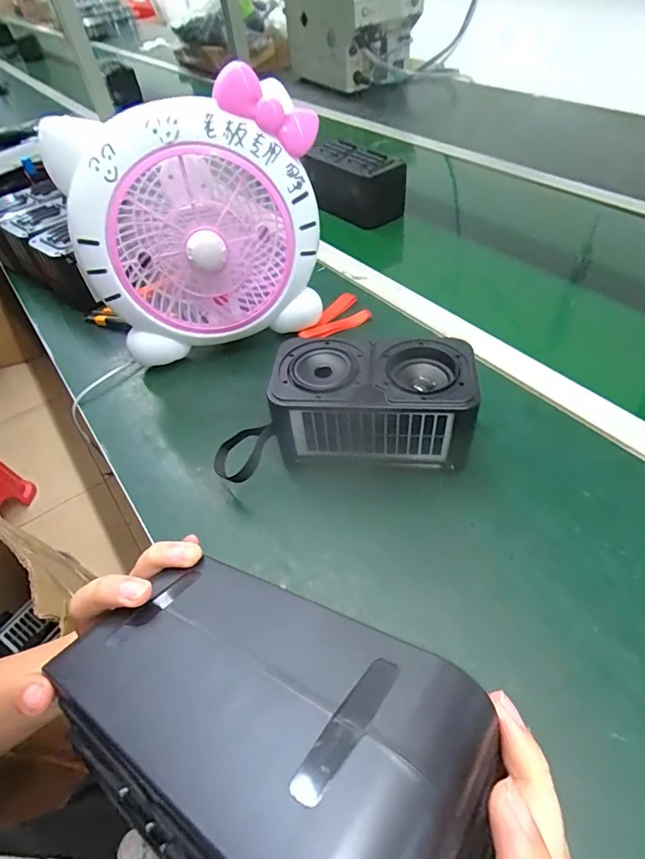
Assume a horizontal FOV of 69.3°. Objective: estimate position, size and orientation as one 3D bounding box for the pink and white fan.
[{"bbox_3d":[-0.134,-0.219,0.525,0.260,0.252,0.130,-22,50,-12],"label":"pink and white fan"}]

